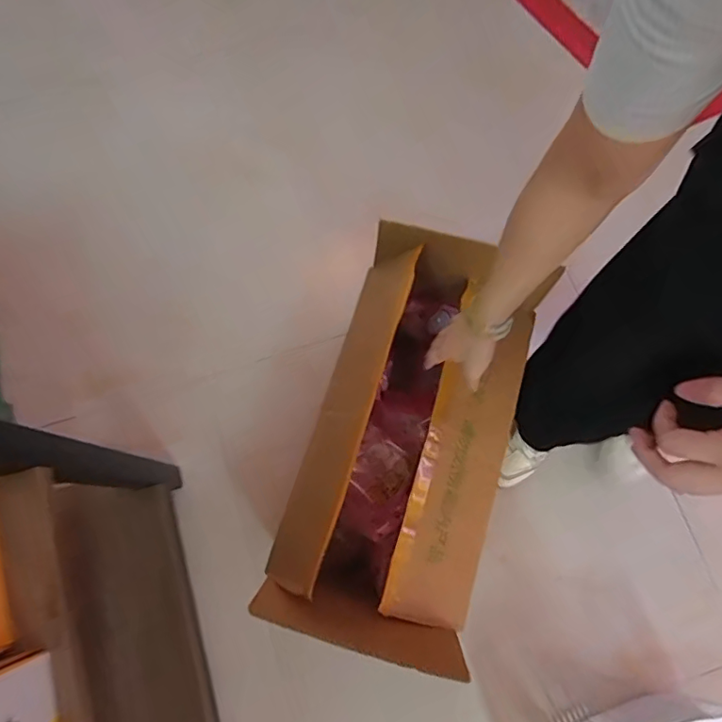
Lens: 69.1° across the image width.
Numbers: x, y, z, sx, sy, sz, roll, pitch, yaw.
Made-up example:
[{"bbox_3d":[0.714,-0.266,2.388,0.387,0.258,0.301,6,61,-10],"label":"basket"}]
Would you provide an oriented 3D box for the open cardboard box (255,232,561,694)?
[{"bbox_3d":[0.072,0.130,0.822,0.271,0.334,0.527,18,74,4],"label":"open cardboard box"}]

